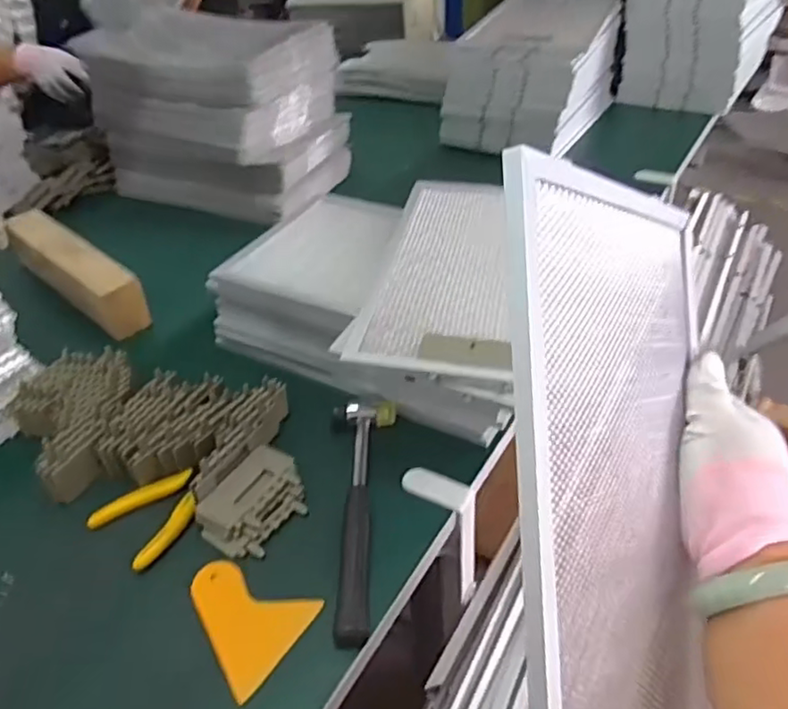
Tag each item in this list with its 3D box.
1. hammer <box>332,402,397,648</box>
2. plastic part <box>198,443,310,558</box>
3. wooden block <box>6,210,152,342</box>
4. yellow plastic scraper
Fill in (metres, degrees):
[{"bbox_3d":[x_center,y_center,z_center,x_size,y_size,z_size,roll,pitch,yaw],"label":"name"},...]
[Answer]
[{"bbox_3d":[-0.023,0.130,0.552,0.055,0.024,0.225,-4,39,-1],"label":"hammer"},{"bbox_3d":[-0.119,0.127,0.558,0.067,0.026,0.092,22,45,28],"label":"plastic part"},{"bbox_3d":[-0.406,-0.107,0.822,0.264,0.064,0.056,30,49,34],"label":"wooden block"},{"bbox_3d":[-0.119,0.197,0.490,0.098,0.004,0.082,22,45,27],"label":"yellow plastic scraper"}]

